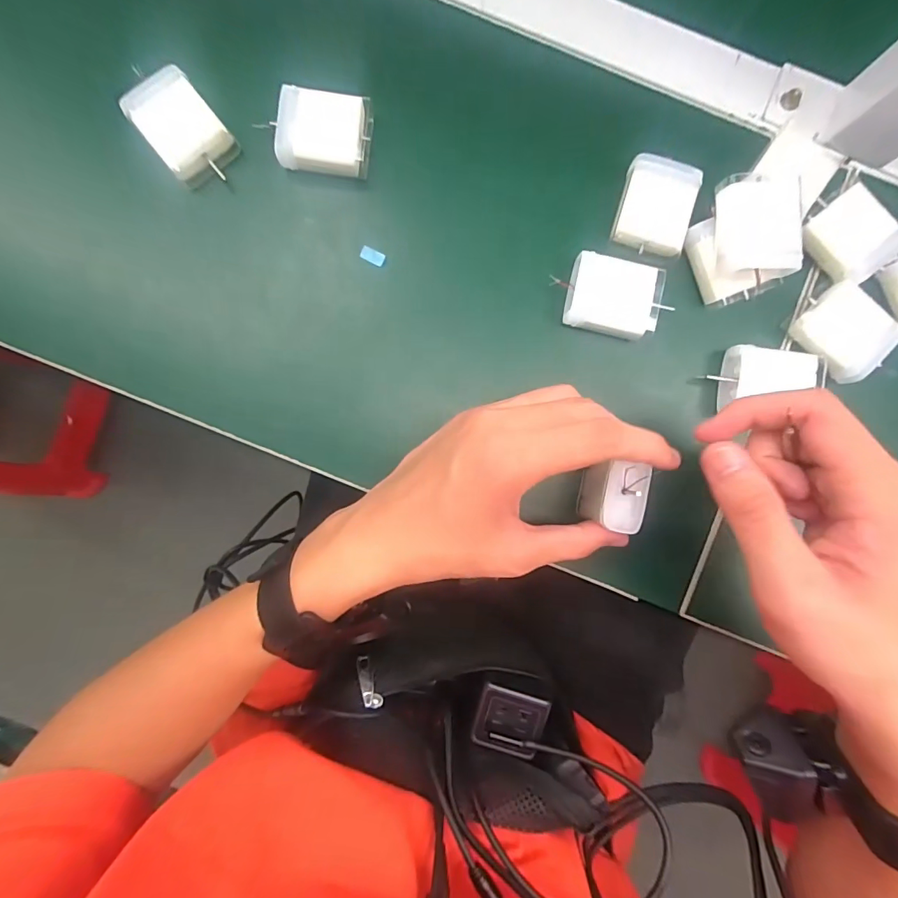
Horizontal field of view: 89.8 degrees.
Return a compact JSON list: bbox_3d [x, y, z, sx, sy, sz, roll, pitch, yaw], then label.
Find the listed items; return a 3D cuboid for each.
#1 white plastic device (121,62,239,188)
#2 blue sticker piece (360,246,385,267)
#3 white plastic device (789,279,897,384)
[{"bbox_3d":[-0.154,-0.184,0.261,0.040,0.022,0.053,-40,89,-3],"label":"white plastic device"},{"bbox_3d":[-0.046,-0.117,0.274,0.014,0.004,0.009,24,87,0],"label":"blue sticker piece"},{"bbox_3d":[0.234,-0.068,0.266,0.041,0.014,0.048,-43,89,-3],"label":"white plastic device"}]

